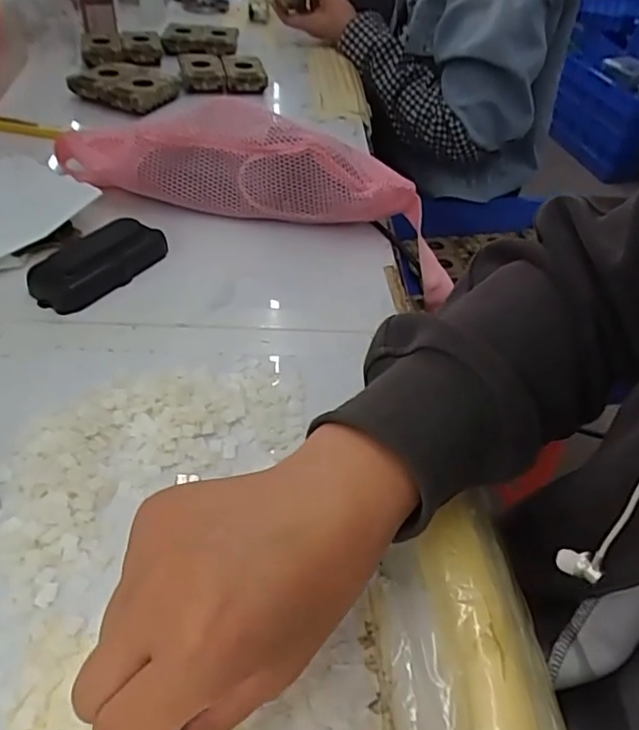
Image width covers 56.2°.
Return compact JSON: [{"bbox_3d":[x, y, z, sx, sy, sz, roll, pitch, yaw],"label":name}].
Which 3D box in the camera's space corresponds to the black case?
[{"bbox_3d":[-0.164,-0.080,0.453,0.044,0.029,0.104,30,48,22],"label":"black case"}]

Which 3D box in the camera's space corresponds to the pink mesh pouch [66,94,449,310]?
[{"bbox_3d":[-0.059,-0.165,0.516,0.351,0.097,0.079,16,44,8],"label":"pink mesh pouch"}]

